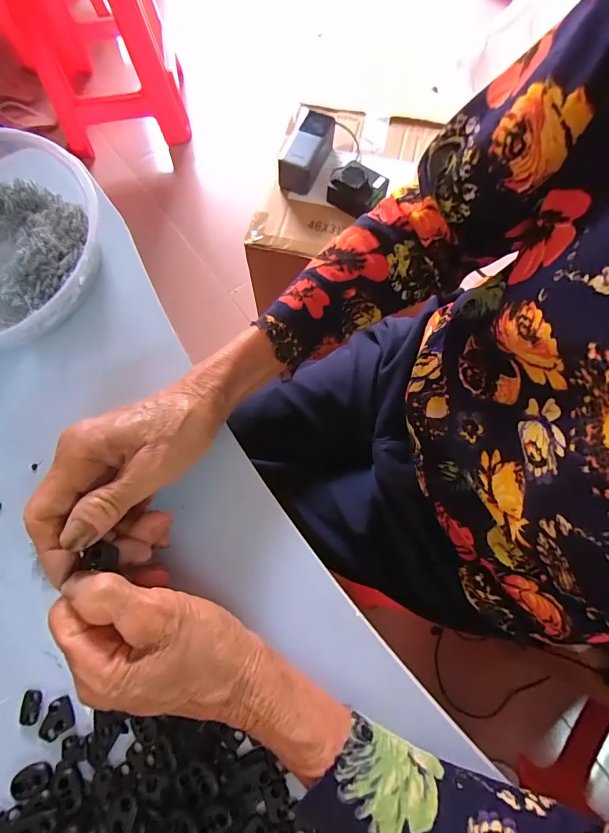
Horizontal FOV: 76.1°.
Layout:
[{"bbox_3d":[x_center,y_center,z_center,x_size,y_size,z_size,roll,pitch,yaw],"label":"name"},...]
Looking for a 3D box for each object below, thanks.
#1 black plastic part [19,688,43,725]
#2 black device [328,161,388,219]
[{"bbox_3d":[-0.166,0.176,0.235,0.012,0.004,0.018,3,72,0],"label":"black plastic part"},{"bbox_3d":[0.087,-0.366,0.629,0.072,0.043,0.071,43,76,12],"label":"black device"}]

